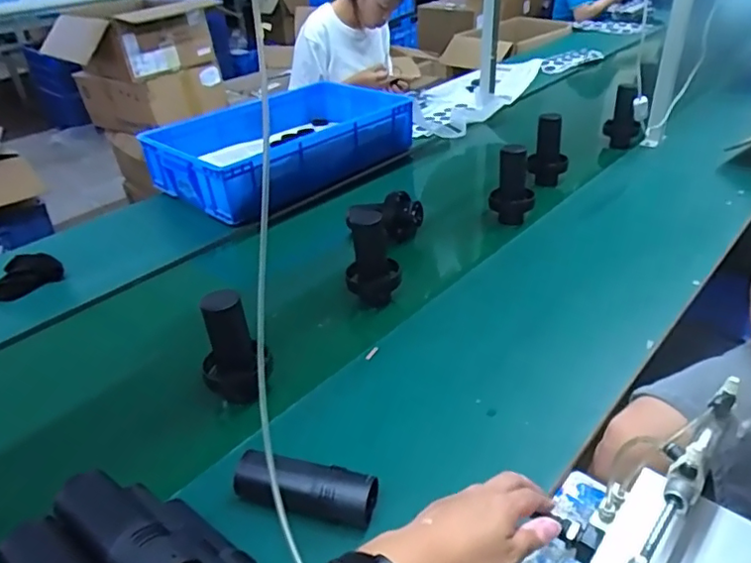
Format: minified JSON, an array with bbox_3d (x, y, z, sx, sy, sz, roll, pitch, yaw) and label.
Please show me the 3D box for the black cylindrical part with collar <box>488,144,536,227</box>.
[{"bbox_3d":[0.294,-0.201,1.222,0.093,0.166,0.075,7,35,14],"label":"black cylindrical part with collar"}]

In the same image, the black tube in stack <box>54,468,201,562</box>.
[{"bbox_3d":[-0.224,0.227,0.507,0.153,0.046,0.056,21,40,31],"label":"black tube in stack"}]

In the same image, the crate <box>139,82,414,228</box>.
[{"bbox_3d":[-0.246,-0.385,1.552,0.446,0.128,0.672,23,41,33],"label":"crate"}]

